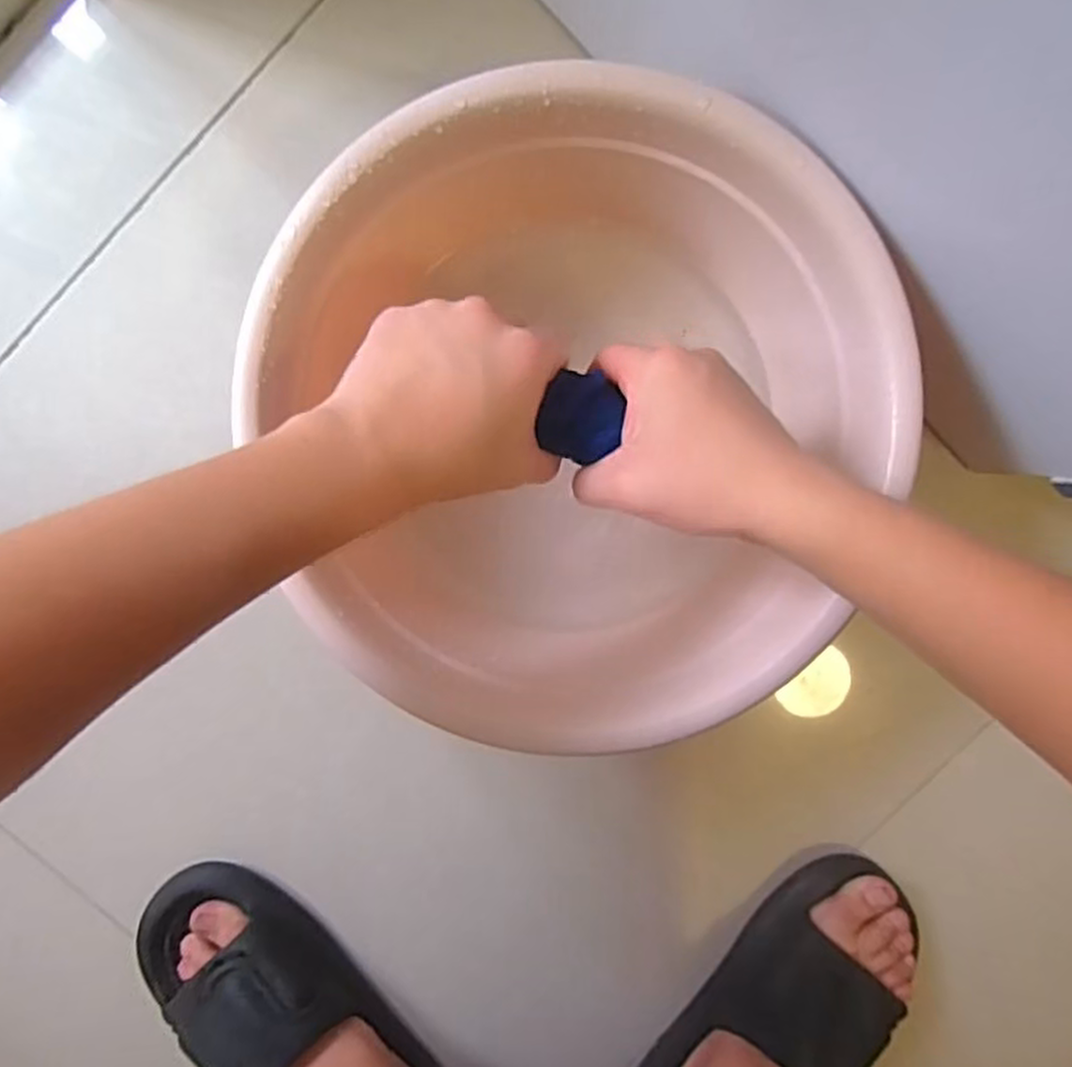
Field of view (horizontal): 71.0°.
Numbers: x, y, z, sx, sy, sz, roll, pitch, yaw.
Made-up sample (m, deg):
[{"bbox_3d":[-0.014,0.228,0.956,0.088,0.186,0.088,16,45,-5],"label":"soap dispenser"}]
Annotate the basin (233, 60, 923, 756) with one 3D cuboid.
[{"bbox_3d":[0.016,-0.066,0.456,0.334,0.150,0.332,0,96,-4],"label":"basin"}]

